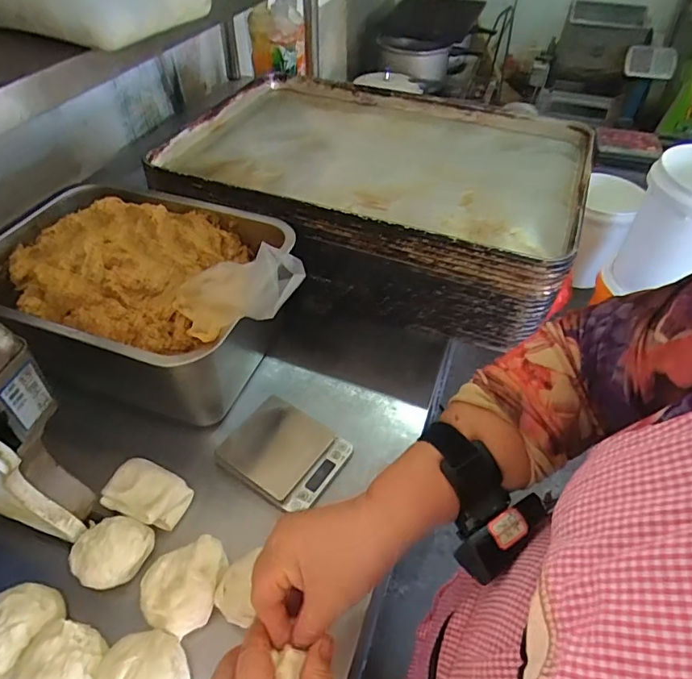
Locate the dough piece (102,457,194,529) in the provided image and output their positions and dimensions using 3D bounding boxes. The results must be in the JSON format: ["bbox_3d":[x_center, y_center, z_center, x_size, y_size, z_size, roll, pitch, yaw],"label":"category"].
[{"bbox_3d":[-0.205,0.160,0.507,0.079,0.029,0.054,16,48,14],"label":"dough piece"}]

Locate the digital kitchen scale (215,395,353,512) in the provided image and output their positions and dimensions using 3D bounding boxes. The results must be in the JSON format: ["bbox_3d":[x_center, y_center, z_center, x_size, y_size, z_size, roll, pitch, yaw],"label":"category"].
[{"bbox_3d":[-0.068,0.126,0.556,0.122,0.017,0.106,26,52,23],"label":"digital kitchen scale"}]

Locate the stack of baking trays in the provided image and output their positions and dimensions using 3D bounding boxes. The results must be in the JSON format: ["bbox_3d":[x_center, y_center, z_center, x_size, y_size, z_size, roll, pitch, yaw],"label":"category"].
[{"bbox_3d":[0.055,-0.246,0.794,0.579,0.155,0.424,16,49,15],"label":"stack of baking trays"}]

